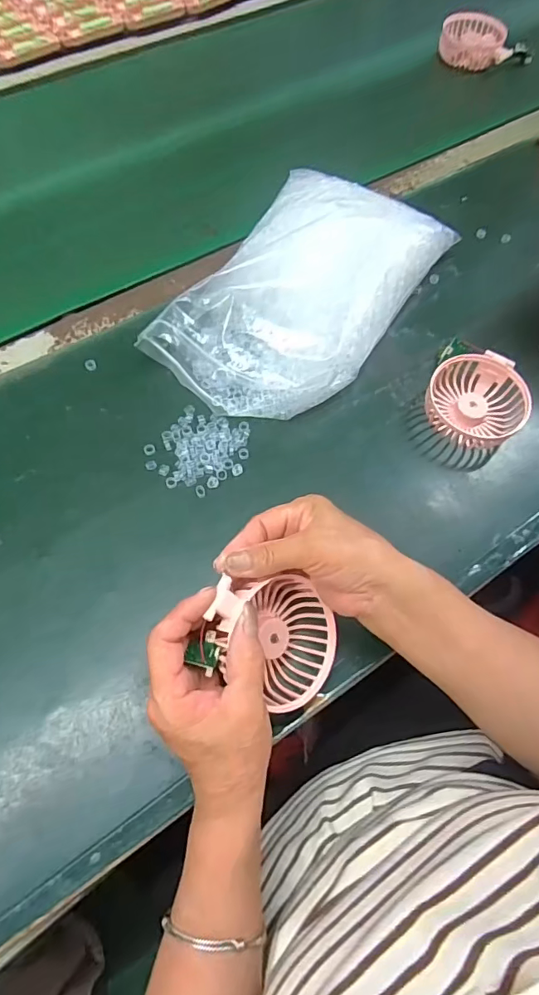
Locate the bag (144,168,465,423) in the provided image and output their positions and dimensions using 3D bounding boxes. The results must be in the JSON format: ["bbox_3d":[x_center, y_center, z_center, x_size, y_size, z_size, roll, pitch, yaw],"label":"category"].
[{"bbox_3d":[0.035,-0.202,0.472,0.176,0.068,0.292,30,68,12],"label":"bag"}]

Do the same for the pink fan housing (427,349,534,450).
[{"bbox_3d":[0.191,-0.092,0.451,0.086,0.030,0.087,1,65,-1],"label":"pink fan housing"}]

